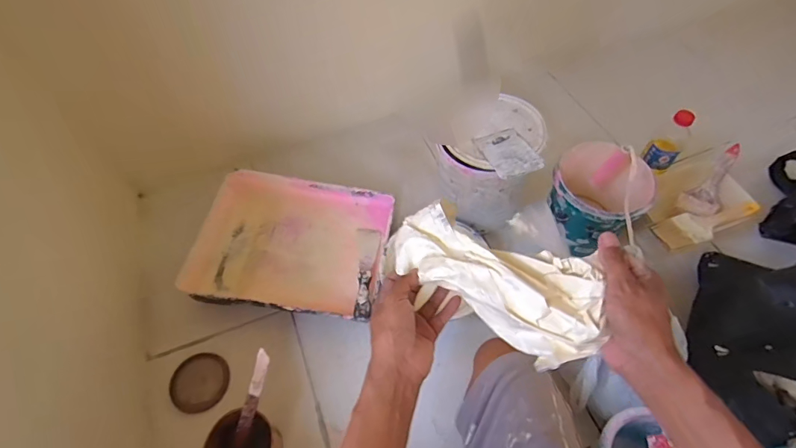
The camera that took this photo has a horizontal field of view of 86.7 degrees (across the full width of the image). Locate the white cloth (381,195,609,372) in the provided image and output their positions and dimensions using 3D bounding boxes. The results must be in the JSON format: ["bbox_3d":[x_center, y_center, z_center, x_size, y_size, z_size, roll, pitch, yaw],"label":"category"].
[{"bbox_3d":[0.089,0.054,0.425,0.223,0.057,0.091,26,62,26],"label":"white cloth"}]

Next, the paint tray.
[{"bbox_3d":[-0.211,0.042,0.837,0.375,0.071,0.283,5,57,8],"label":"paint tray"}]

